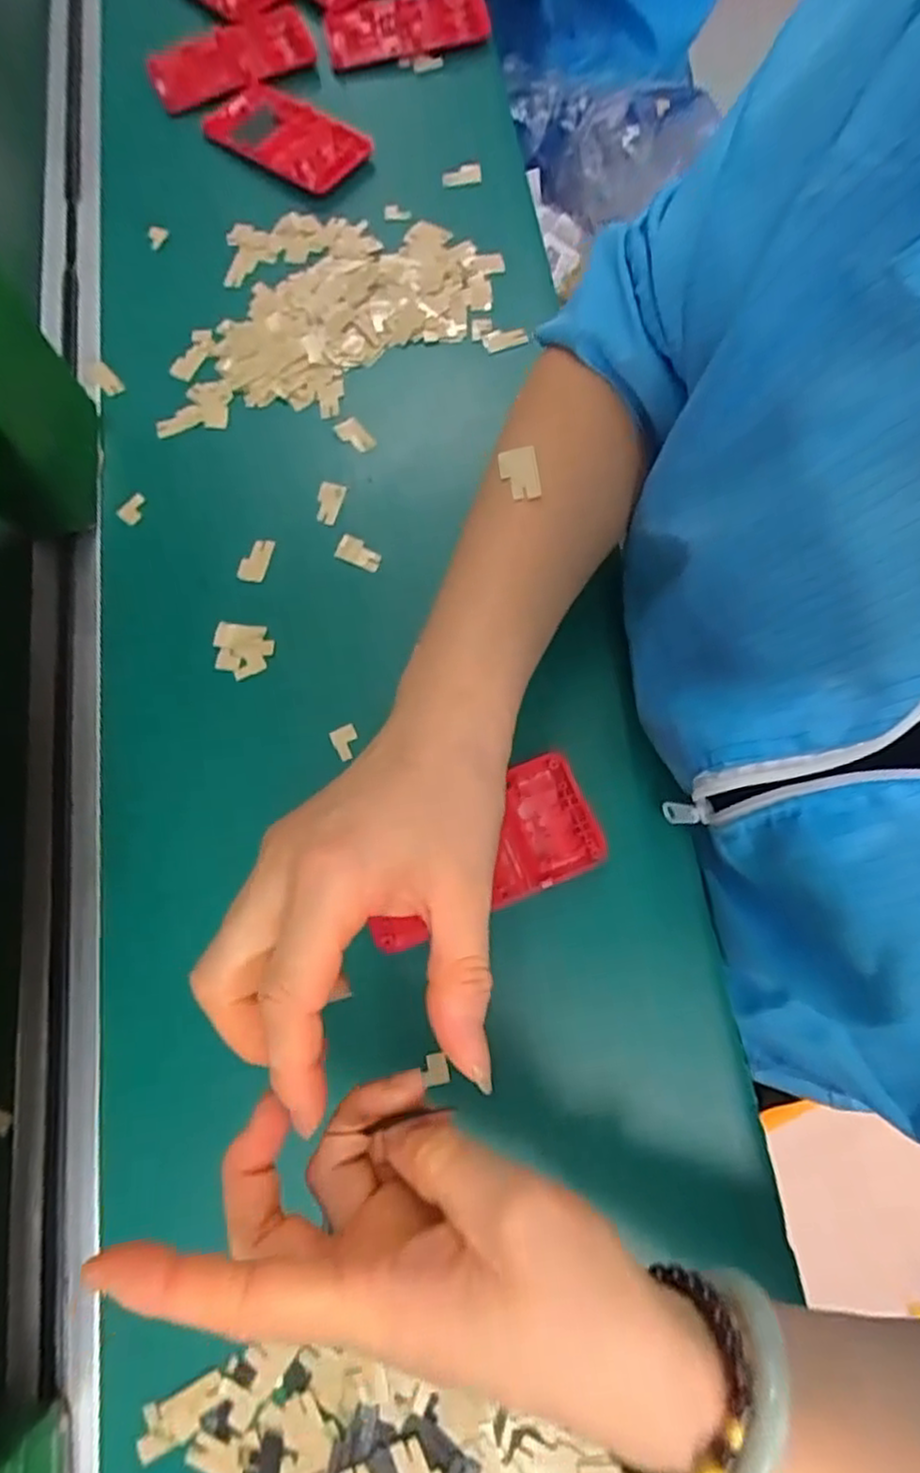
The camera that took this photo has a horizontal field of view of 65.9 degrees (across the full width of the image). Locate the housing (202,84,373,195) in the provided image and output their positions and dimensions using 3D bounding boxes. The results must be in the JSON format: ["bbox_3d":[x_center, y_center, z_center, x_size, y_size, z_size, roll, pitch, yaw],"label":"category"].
[{"bbox_3d":[-0.129,-0.444,0.523,0.127,0.018,0.061,38,77,13],"label":"housing"}]

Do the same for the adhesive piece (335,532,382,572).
[{"bbox_3d":[-0.060,-0.109,0.420,0.027,0.007,0.016,26,75,10],"label":"adhesive piece"}]

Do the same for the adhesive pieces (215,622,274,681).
[{"bbox_3d":[-0.123,-0.050,0.404,0.033,0.006,0.032,-2,72,1],"label":"adhesive pieces"}]

